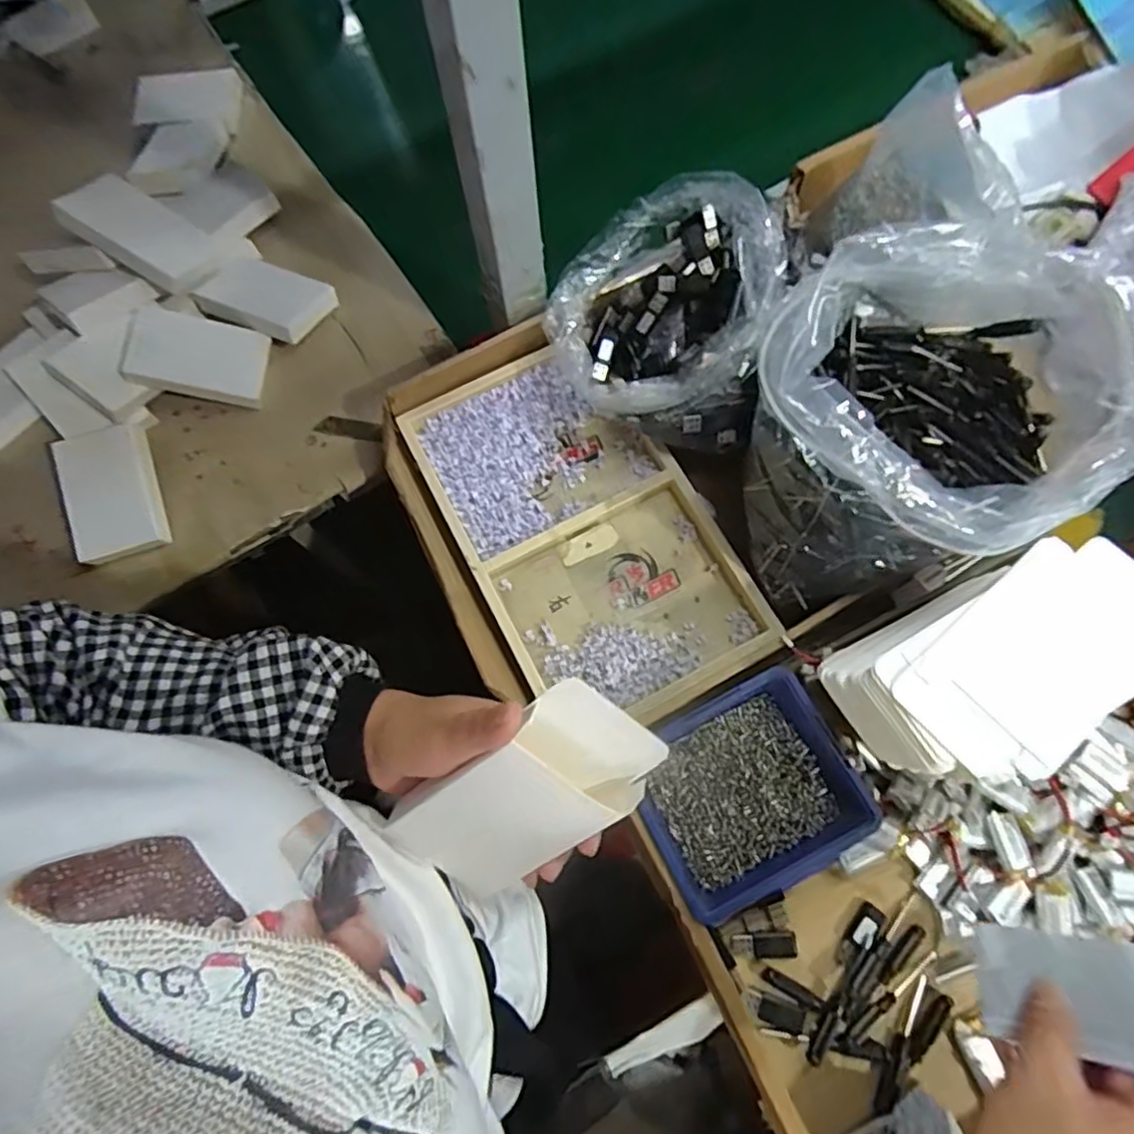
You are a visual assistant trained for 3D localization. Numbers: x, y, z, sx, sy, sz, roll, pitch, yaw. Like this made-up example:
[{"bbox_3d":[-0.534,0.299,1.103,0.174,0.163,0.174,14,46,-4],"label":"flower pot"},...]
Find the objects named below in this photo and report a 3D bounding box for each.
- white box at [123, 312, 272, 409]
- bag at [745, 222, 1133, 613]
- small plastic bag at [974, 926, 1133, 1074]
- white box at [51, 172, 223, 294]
[{"bbox_3d":[-0.342,-0.195,0.595,0.113,0.021,0.075,7,74,-16],"label":"white box"},{"bbox_3d":[0.232,-0.096,0.434,0.208,0.180,0.197,-26,74,-6],"label":"bag"},{"bbox_3d":[0.248,0.213,0.319,0.072,0.004,0.050,-17,52,42],"label":"small plastic bag"},{"bbox_3d":[-0.394,-0.315,0.604,0.115,0.025,0.079,34,64,-25],"label":"white box"}]

